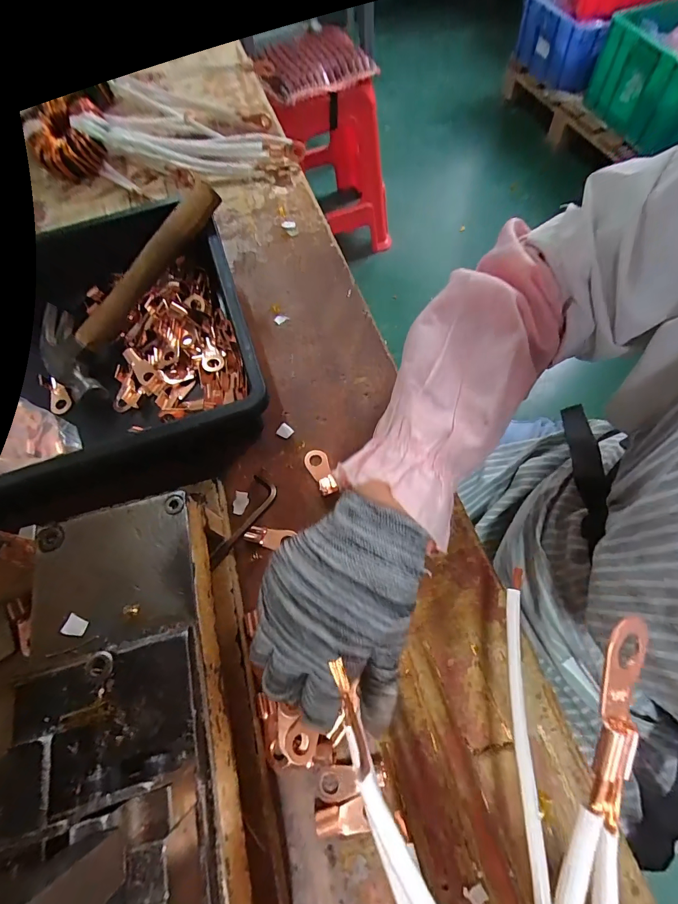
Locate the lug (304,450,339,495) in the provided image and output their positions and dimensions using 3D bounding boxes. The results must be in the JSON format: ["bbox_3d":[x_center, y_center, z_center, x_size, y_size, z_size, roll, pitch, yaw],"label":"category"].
[{"bbox_3d":[-0.015,0.016,0.314,0.018,0.007,0.042,-18,66,-6],"label":"lug"}]

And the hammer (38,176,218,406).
[{"bbox_3d":[-0.182,-0.146,0.350,0.082,0.033,0.217,44,92,19],"label":"hammer"}]

